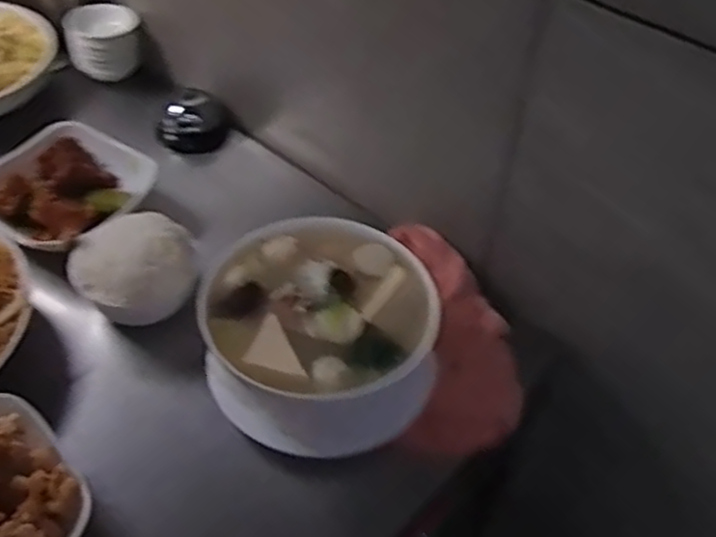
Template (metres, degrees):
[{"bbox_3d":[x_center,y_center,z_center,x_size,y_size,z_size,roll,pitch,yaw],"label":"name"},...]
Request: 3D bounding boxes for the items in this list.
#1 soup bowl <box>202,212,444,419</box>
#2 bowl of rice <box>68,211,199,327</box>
[{"bbox_3d":[-0.033,0.051,0.629,0.189,0.081,0.176,36,58,28],"label":"soup bowl"},{"bbox_3d":[-0.206,-0.004,0.688,0.105,0.085,0.097,0,48,0],"label":"bowl of rice"}]

